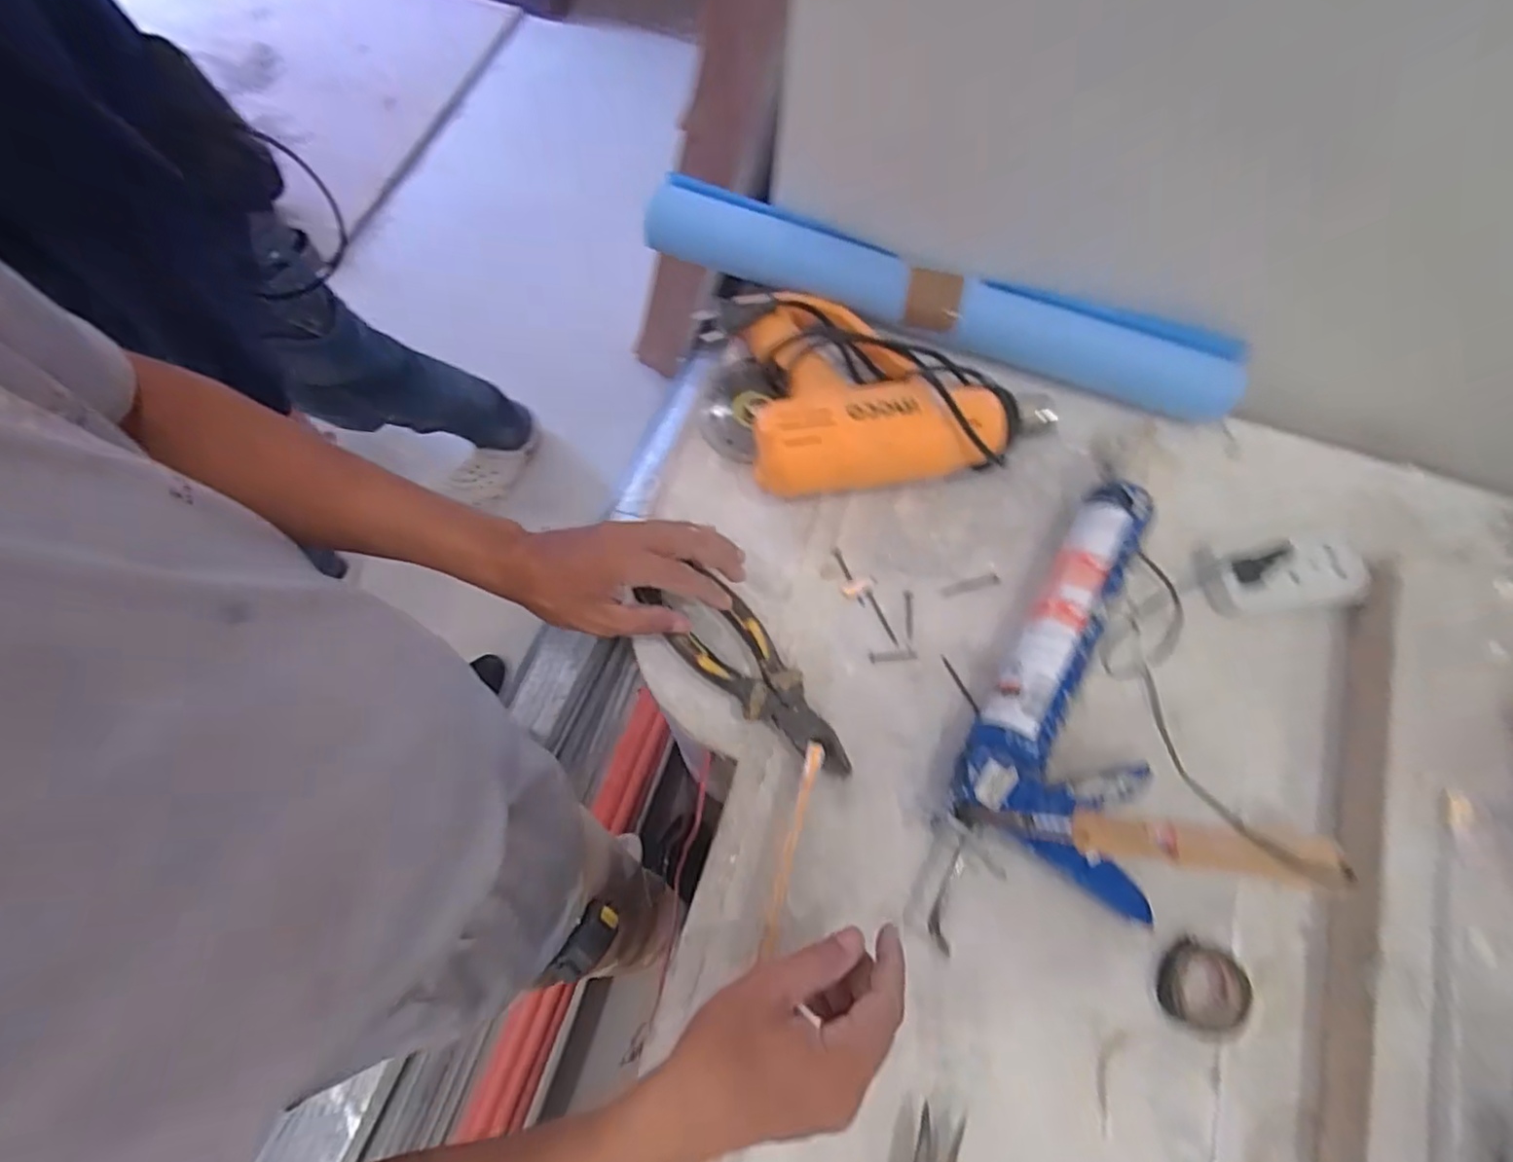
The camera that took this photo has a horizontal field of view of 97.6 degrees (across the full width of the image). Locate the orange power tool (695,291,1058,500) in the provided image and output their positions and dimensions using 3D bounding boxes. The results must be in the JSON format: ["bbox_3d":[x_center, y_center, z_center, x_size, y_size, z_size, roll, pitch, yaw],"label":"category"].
[{"bbox_3d":[0.089,-0.163,0.543,0.268,0.073,0.179,-8,69,-4],"label":"orange power tool"}]

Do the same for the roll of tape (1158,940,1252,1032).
[{"bbox_3d":[0.281,0.254,0.414,0.045,0.015,0.045,0,69,-1],"label":"roll of tape"}]

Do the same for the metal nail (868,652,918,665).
[{"bbox_3d":[0.103,0.057,0.498,0.036,0.004,0.008,-4,69,-3],"label":"metal nail"}]

